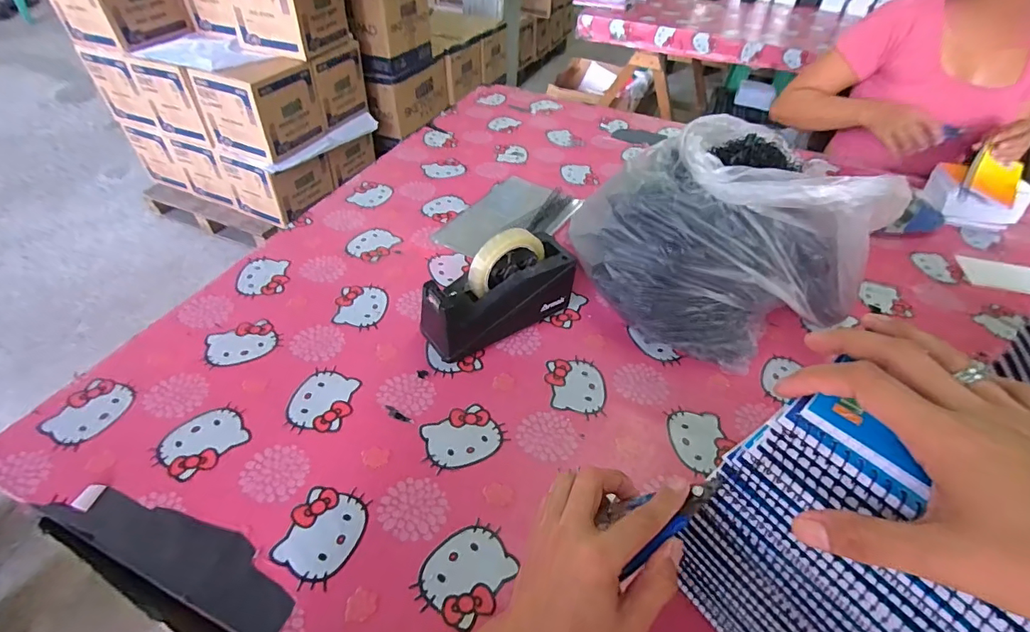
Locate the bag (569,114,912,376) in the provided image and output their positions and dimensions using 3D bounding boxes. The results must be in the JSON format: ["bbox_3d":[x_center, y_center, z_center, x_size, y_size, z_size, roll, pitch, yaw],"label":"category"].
[{"bbox_3d":[0.253,-0.102,0.614,0.259,0.245,0.268,-16,49,-18],"label":"bag"}]

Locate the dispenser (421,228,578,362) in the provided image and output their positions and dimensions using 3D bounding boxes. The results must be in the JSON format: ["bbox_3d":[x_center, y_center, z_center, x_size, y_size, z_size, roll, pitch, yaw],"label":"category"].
[{"bbox_3d":[-0.021,-0.036,0.619,0.203,0.128,0.071,-24,51,-25],"label":"dispenser"}]

